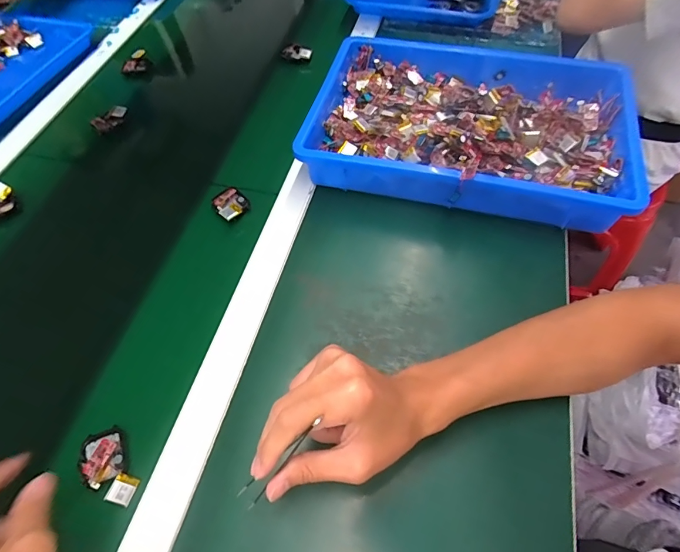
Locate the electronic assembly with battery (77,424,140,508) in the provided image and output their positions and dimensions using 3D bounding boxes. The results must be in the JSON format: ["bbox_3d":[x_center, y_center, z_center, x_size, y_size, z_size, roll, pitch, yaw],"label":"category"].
[{"bbox_3d":[-0.201,0.167,0.356,0.038,0.010,0.069,-29,58,-15],"label":"electronic assembly with battery"}]

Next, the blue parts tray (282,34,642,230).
[{"bbox_3d":[0.158,-0.184,0.525,0.385,0.081,0.248,10,56,12],"label":"blue parts tray"}]

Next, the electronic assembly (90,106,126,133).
[{"bbox_3d":[-0.339,-0.232,0.610,0.052,0.016,0.027,-26,57,-13],"label":"electronic assembly"}]

